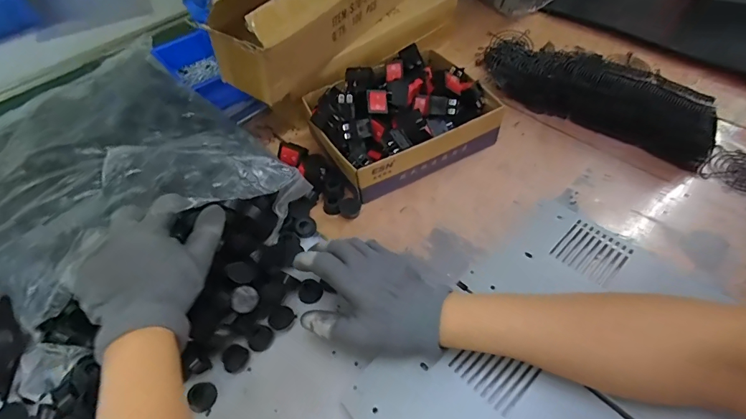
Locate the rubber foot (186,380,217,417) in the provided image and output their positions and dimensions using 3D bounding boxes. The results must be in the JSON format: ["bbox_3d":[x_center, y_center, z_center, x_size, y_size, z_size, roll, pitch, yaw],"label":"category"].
[{"bbox_3d":[-0.151,0.166,0.365,0.021,0.012,0.023,16,55,16],"label":"rubber foot"}]

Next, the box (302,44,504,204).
[{"bbox_3d":[0.031,-0.126,0.522,0.217,0.089,0.170,-26,55,-15],"label":"box"}]

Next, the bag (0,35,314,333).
[{"bbox_3d":[-0.309,-0.059,0.464,0.386,0.072,0.273,35,62,26],"label":"bag"}]

